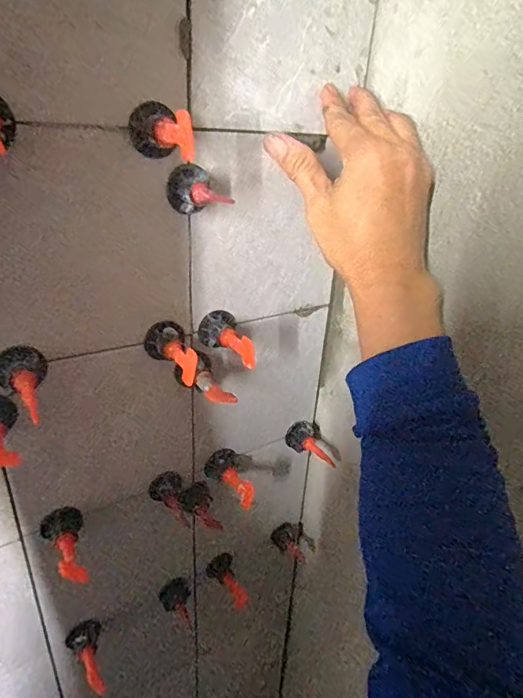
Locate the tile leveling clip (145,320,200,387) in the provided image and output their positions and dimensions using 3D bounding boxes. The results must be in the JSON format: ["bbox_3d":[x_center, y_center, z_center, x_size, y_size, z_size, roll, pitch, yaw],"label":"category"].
[{"bbox_3d":[-0.069,0.005,0.337,0.032,0.033,0.056,-6,28,-18],"label":"tile leveling clip"}]

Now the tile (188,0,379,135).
[{"bbox_3d":[0.020,-0.230,0.306,0.147,0.143,0.005,-13,30,-28],"label":"tile"}]

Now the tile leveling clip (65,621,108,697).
[{"bbox_3d":[-0.162,0.293,0.425,0.030,0.021,0.059,-14,51,-30],"label":"tile leveling clip"}]

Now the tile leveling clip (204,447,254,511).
[{"bbox_3d":[-0.031,0.125,0.433,0.031,0.028,0.057,-9,28,-22],"label":"tile leveling clip"}]

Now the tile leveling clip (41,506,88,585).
[{"bbox_3d":[-0.154,0.155,0.353,0.030,0.026,0.059,-10,29,-24],"label":"tile leveling clip"}]

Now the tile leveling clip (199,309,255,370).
[{"bbox_3d":[-0.021,-0.005,0.368,0.032,0.028,0.057,-22,48,-40],"label":"tile leveling clip"}]

